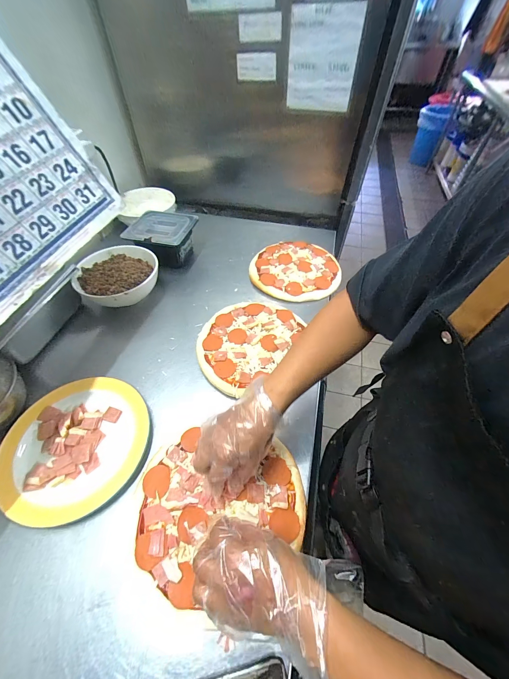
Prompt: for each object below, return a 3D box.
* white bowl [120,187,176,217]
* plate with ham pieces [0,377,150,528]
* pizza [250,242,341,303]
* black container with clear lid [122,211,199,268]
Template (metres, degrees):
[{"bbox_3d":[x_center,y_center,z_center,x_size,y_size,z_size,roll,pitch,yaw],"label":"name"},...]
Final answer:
[{"bbox_3d":[-0.338,-0.428,0.867,0.161,0.067,0.158,-18,54,-12],"label":"white bowl"},{"bbox_3d":[-0.309,0.179,0.463,0.224,0.030,0.230,-5,53,-2],"label":"plate with ham pieces"},{"bbox_3d":[0.115,-0.201,0.746,0.242,0.026,0.227,-1,52,1],"label":"pizza"},{"bbox_3d":[-0.263,-0.288,0.779,0.177,0.097,0.164,-1,52,1],"label":"black container with clear lid"}]

